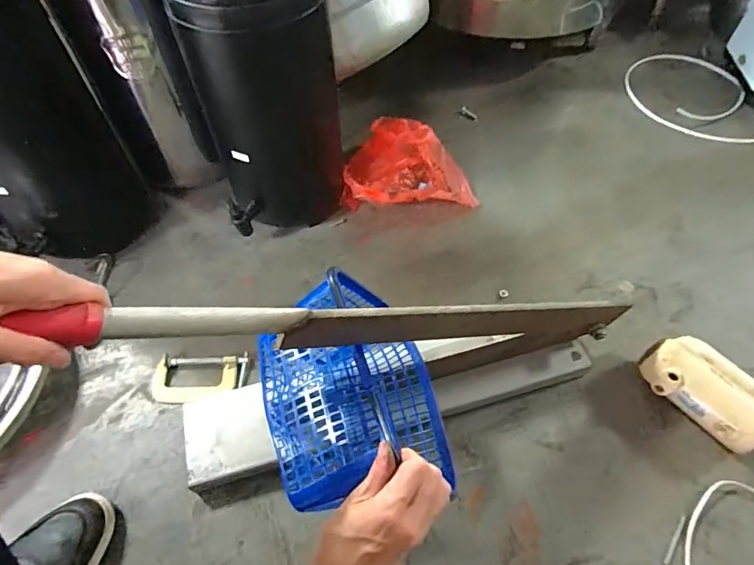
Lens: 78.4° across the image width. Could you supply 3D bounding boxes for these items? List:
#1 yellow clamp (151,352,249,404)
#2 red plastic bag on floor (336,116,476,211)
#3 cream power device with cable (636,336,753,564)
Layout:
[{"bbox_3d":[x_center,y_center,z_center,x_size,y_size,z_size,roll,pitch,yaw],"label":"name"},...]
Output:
[{"bbox_3d":[-0.275,0.148,0.717,0.146,0.016,0.070,-8,54,-4],"label":"yellow clamp"},{"bbox_3d":[0.066,-0.235,0.942,0.261,0.101,0.181,1,54,2],"label":"red plastic bag on floor"},{"bbox_3d":[0.503,0.275,0.585,0.266,0.071,0.441,6,55,6],"label":"cream power device with cable"}]

